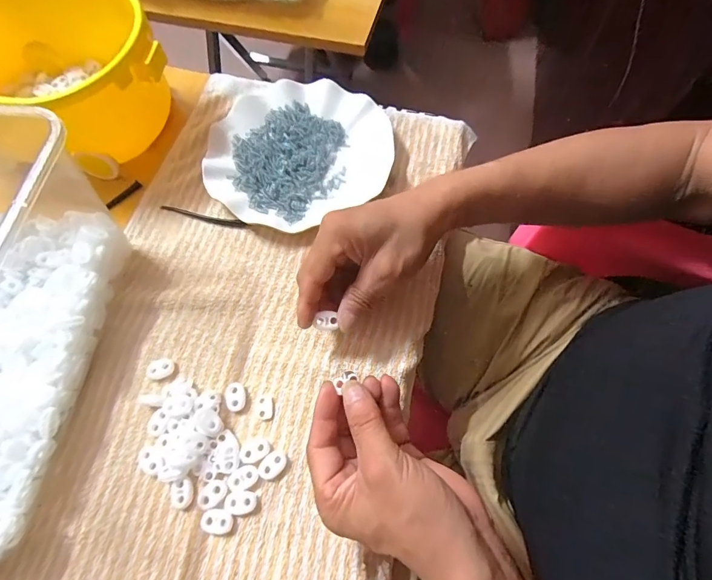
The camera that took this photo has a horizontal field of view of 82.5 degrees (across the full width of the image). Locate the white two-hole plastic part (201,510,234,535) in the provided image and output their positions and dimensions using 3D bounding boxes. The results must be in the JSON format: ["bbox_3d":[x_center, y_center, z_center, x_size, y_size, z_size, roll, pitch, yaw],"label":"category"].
[{"bbox_3d":[-0.100,0.167,0.294,0.023,0.006,0.015,5,67,4],"label":"white two-hole plastic part"}]

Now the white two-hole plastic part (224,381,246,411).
[{"bbox_3d":[-0.097,0.086,0.328,0.015,0.005,0.023,-16,67,-5],"label":"white two-hole plastic part"}]

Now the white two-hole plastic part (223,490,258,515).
[{"bbox_3d":[-0.085,0.154,0.295,0.023,0.004,0.015,-4,66,0],"label":"white two-hole plastic part"}]

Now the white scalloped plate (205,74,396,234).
[{"bbox_3d":[-0.060,-0.142,0.418,0.182,0.025,0.177,-1,66,2],"label":"white scalloped plate"}]

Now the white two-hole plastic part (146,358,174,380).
[{"bbox_3d":[-0.164,0.066,0.340,0.022,0.004,0.017,-9,66,-2],"label":"white two-hole plastic part"}]

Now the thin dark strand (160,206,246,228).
[{"bbox_3d":[-0.150,-0.072,0.399,0.089,0.008,0.007,13,68,8],"label":"thin dark strand"}]

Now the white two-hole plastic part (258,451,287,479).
[{"bbox_3d":[-0.063,0.133,0.308,0.022,0.004,0.015,-42,71,-15],"label":"white two-hole plastic part"}]

